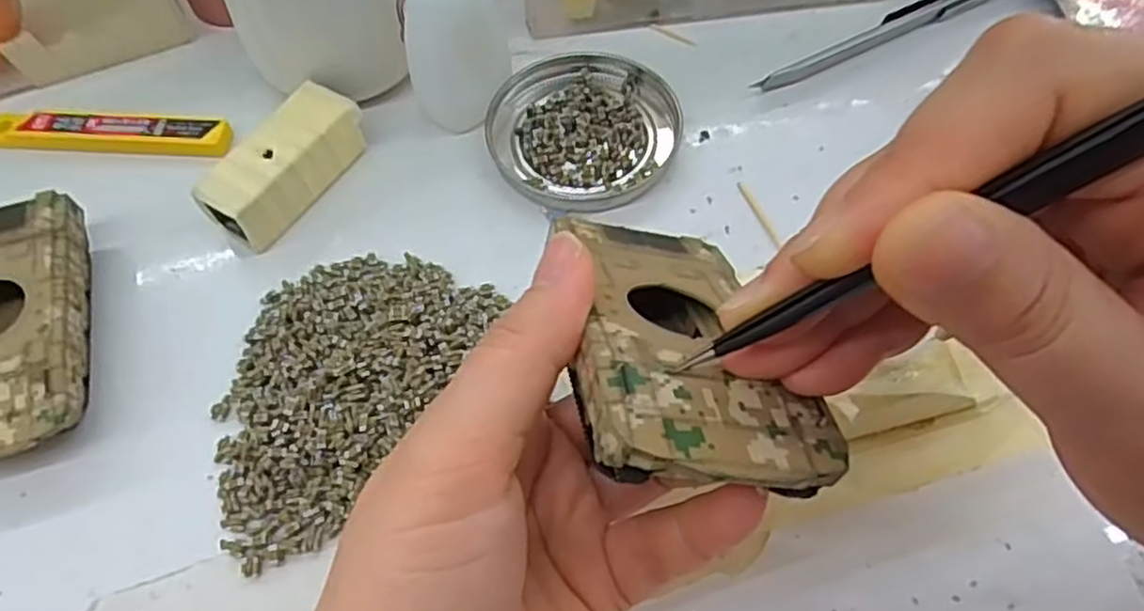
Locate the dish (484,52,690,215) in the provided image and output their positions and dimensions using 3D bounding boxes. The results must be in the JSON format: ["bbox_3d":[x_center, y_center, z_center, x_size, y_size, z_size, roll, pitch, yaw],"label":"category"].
[{"bbox_3d":[0.005,-0.077,0.316,0.077,0.009,0.081,-1,62,2],"label":"dish"}]

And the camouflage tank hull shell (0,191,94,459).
[{"bbox_3d":[-0.196,0.010,0.263,0.050,0.025,0.096,-14,62,-6],"label":"camouflage tank hull shell"}]

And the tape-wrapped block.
[{"bbox_3d":[-0.114,-0.055,0.294,0.024,0.026,0.068,29,66,16],"label":"tape-wrapped block"}]

